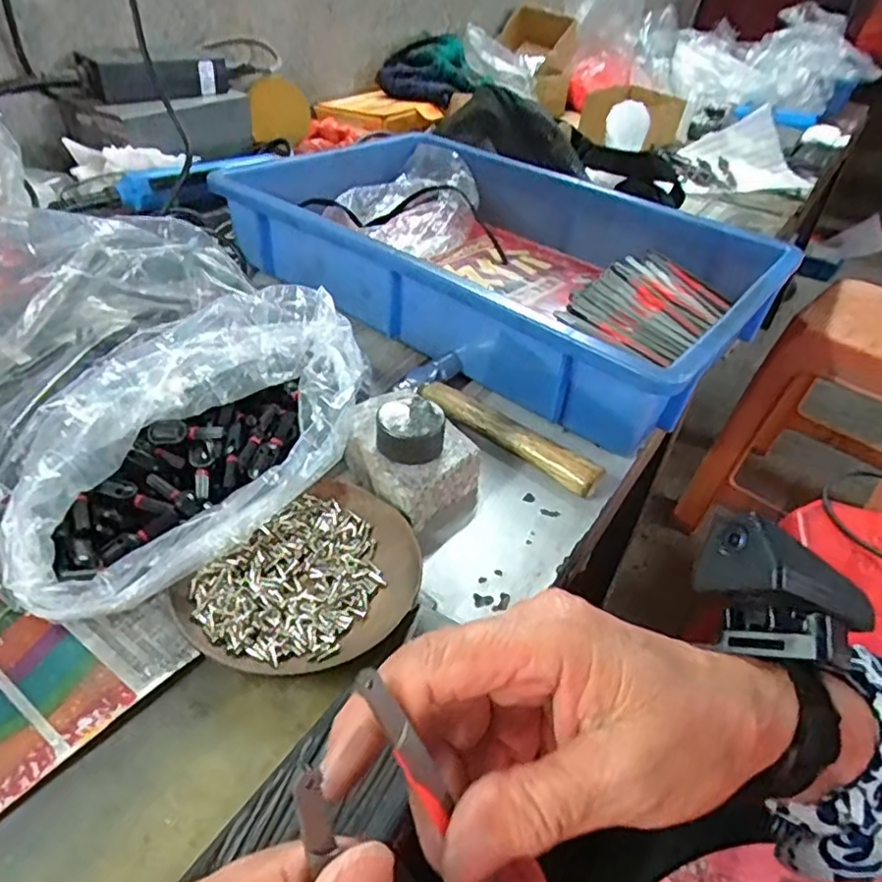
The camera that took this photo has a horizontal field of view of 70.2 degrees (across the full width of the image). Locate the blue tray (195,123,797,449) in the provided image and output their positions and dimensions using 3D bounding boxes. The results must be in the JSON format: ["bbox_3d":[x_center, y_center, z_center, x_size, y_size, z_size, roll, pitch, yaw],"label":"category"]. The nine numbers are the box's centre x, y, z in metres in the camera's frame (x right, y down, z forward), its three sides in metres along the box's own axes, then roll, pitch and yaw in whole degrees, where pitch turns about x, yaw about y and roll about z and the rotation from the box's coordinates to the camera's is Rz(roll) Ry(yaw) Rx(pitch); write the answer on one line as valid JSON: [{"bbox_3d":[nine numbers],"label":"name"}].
[{"bbox_3d":[0.054,-0.167,0.555,0.421,0.078,0.303,30,44,26],"label":"blue tray"}]

